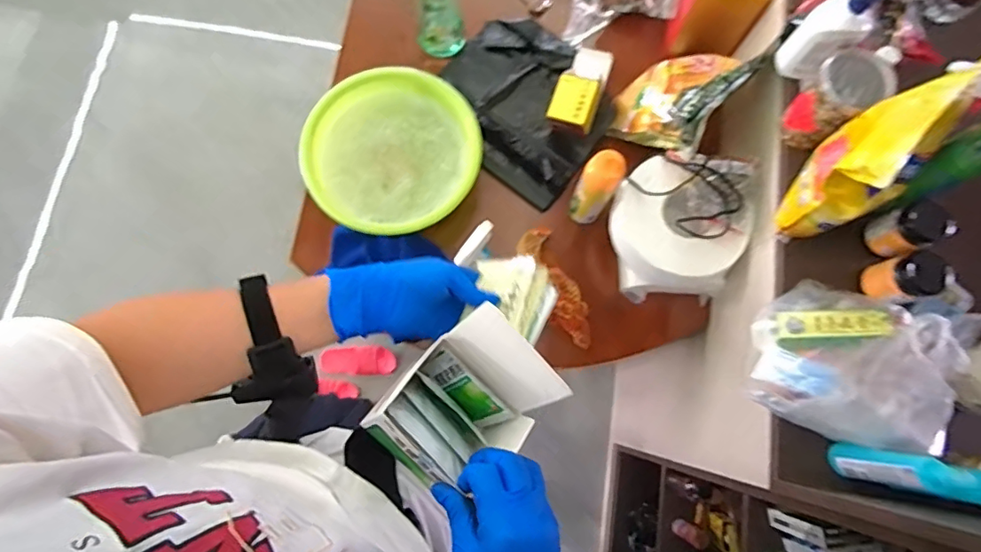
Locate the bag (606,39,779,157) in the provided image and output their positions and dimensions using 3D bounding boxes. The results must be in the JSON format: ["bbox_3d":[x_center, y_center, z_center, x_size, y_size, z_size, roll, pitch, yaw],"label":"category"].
[{"bbox_3d":[0.357,-0.355,1.052,0.058,0.252,0.226,35,91,-37],"label":"bag"}]

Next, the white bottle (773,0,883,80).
[{"bbox_3d":[0.524,-0.375,0.845,0.087,0.153,0.063,3,77,-1],"label":"white bottle"}]

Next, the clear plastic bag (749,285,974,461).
[{"bbox_3d":[0.490,0.111,0.747,0.201,0.151,0.212,24,78,4],"label":"clear plastic bag"}]

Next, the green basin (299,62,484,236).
[{"bbox_3d":[-0.188,-0.239,1.068,0.323,0.058,0.327,35,79,6],"label":"green basin"}]

